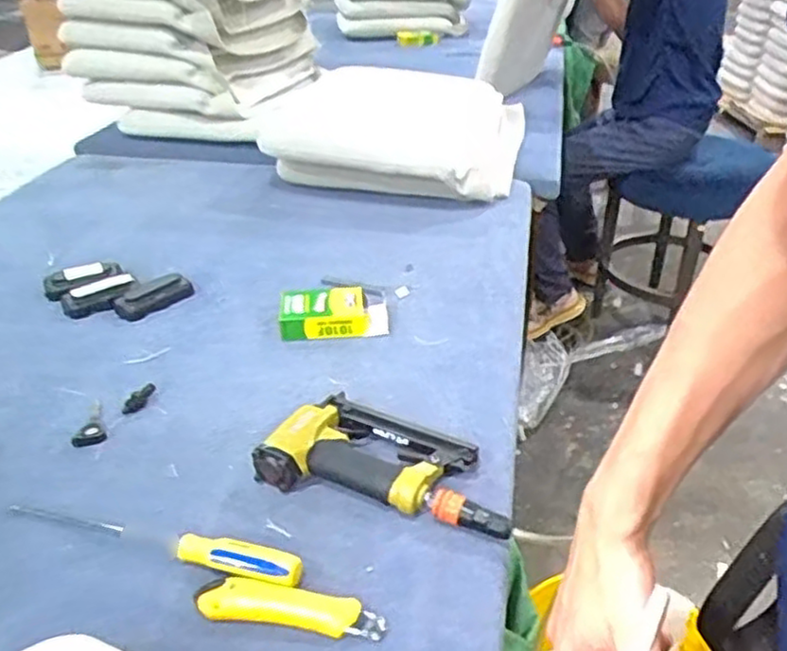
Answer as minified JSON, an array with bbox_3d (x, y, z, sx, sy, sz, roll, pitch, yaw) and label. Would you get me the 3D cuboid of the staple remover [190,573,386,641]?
[{"bbox_3d":[-0.085,0.233,0.593,0.155,0.015,0.034,4,32,6],"label":"staple remover"}]

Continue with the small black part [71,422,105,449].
[{"bbox_3d":[-0.336,0.121,0.782,0.033,0.008,0.033,-16,35,-24],"label":"small black part"}]

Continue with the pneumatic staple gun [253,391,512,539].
[{"bbox_3d":[0.001,0.134,0.723,0.244,0.044,0.126,12,34,18],"label":"pneumatic staple gun"}]

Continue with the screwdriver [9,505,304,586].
[{"bbox_3d":[-0.224,0.188,0.649,0.297,0.030,0.023,10,33,16],"label":"screwdriver"}]

